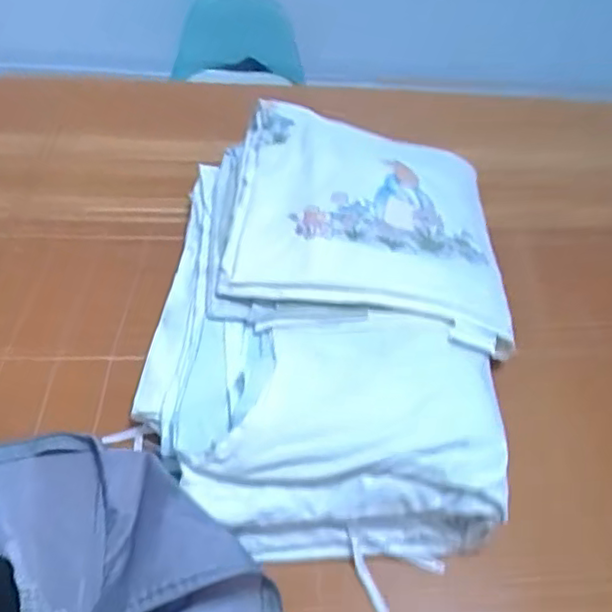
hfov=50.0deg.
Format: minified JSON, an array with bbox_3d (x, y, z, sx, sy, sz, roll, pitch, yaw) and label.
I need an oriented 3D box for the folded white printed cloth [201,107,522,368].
[{"bbox_3d":[0.062,-0.096,0.713,0.296,0.077,0.289,4,47,-2],"label":"folded white printed cloth"}]

